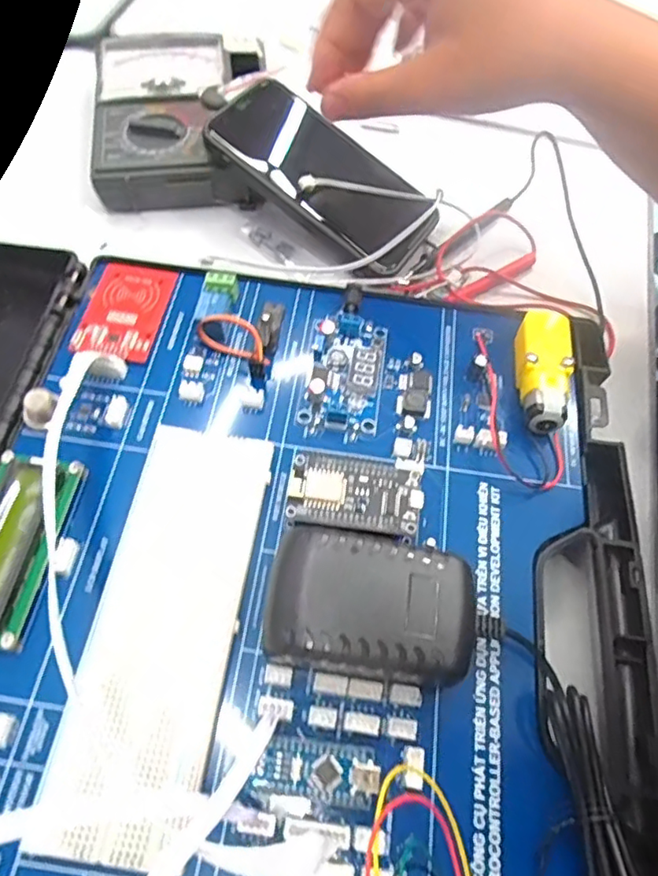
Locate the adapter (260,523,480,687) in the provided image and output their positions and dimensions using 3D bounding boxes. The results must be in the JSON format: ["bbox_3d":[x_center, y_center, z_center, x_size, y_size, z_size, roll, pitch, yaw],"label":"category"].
[{"bbox_3d":[0.015,0.068,0.227,0.077,0.038,0.050,9,61,3],"label":"adapter"}]

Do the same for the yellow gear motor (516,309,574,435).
[{"bbox_3d":[0.106,-0.033,0.291,0.026,0.025,0.061,14,62,5],"label":"yellow gear motor"}]

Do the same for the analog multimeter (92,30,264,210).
[{"bbox_3d":[-0.109,-0.229,0.421,0.117,0.040,0.162,-1,61,-2],"label":"analog multimeter"}]

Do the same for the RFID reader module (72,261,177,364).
[{"bbox_3d":[-0.108,-0.070,0.311,0.040,0.005,0.064,8,61,2],"label":"RFID reader module"}]

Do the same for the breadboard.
[{"bbox_3d":[-0.064,0.070,0.234,0.051,0.013,0.163,8,61,2],"label":"breadboard"}]

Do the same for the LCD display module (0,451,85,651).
[{"bbox_3d":[-0.133,0.043,0.241,0.034,0.012,0.079,9,61,3],"label":"LCD display module"}]

